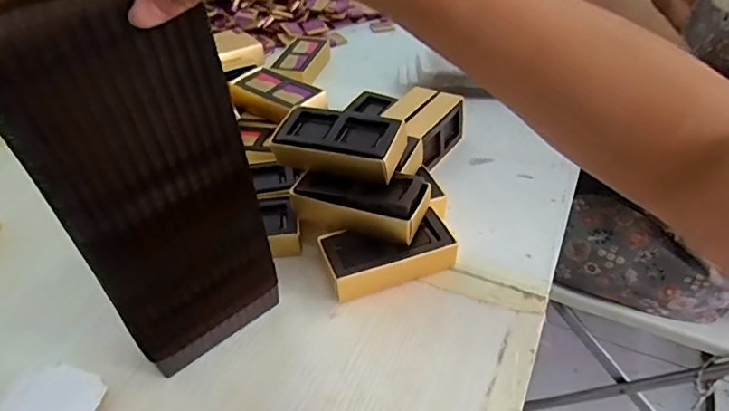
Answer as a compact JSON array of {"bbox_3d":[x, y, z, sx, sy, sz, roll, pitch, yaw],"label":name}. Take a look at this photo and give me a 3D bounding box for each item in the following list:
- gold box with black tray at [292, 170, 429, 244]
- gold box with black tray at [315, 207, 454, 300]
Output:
[{"bbox_3d":[-0.002,-0.007,0.461,0.122,0.034,0.058,13,44,16],"label":"gold box with black tray"},{"bbox_3d":[0.021,0.045,0.461,0.115,0.034,0.059,-17,44,-16],"label":"gold box with black tray"}]

